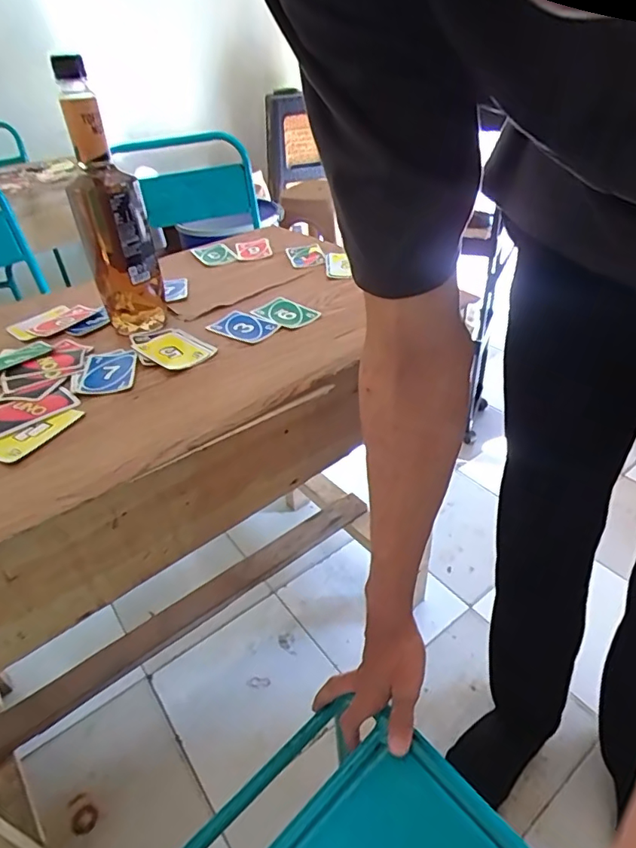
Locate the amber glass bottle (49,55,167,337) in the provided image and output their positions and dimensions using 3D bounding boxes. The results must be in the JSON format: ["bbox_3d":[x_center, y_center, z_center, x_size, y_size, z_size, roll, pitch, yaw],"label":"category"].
[{"bbox_3d":[-0.239,-0.241,0.591,0.079,0.280,0.066,-18,37,-15],"label":"amber glass bottle"}]

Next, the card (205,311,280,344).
[{"bbox_3d":[-0.094,-0.123,0.652,0.087,0.004,0.057,24,48,30],"label":"card"}]

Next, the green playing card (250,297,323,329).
[{"bbox_3d":[-0.043,-0.147,0.672,0.053,0.005,0.082,-33,43,-32],"label":"green playing card"}]

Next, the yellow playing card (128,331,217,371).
[{"bbox_3d":[-0.172,-0.087,0.609,0.088,0.005,0.060,32,51,33],"label":"yellow playing card"}]

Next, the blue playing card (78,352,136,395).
[{"bbox_3d":[-0.233,-0.060,0.577,0.055,0.006,0.089,-6,38,-12],"label":"blue playing card"}]

